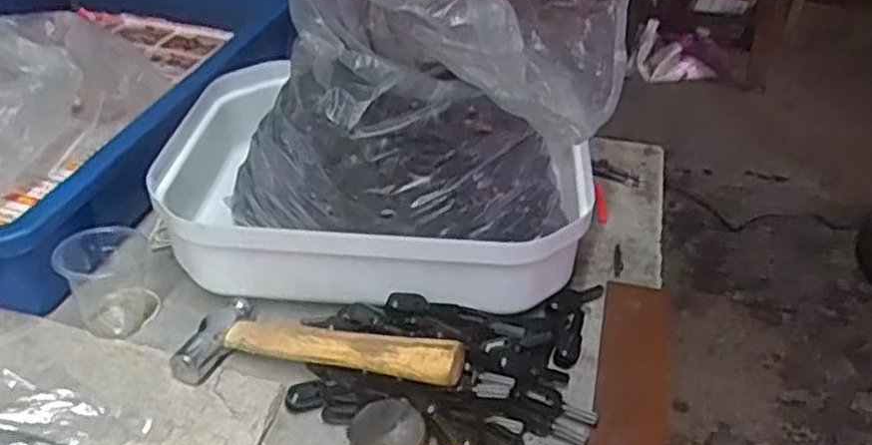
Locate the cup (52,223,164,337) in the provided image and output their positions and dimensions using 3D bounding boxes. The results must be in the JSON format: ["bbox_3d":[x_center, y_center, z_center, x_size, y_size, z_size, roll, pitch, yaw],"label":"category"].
[{"bbox_3d":[-0.195,0.032,0.464,0.050,0.053,0.050,2,37,-1],"label":"cup"}]

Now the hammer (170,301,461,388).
[{"bbox_3d":[-0.072,0.072,0.432,0.181,0.026,0.061,1,34,22],"label":"hammer"}]

